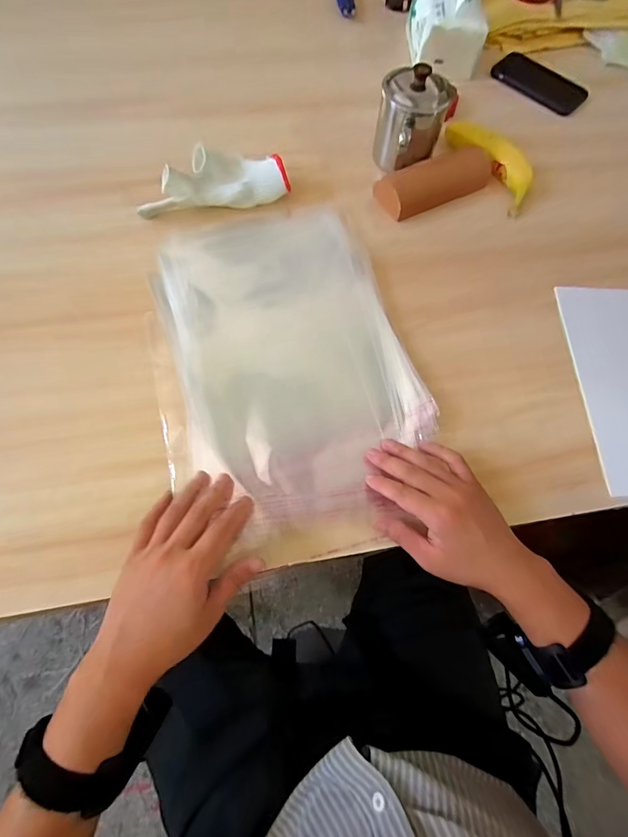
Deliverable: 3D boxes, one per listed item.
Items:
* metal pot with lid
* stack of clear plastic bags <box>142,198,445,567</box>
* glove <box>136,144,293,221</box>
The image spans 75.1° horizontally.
[{"bbox_3d":[0.126,-0.391,0.543,0.088,0.098,0.110,15,68,4],"label":"metal pot with lid"},{"bbox_3d":[-0.036,-0.066,0.460,0.270,0.016,0.418,-15,69,-8],"label":"stack of clear plastic bags"},{"bbox_3d":[-0.129,-0.299,0.521,0.192,0.050,0.062,-10,68,-6],"label":"glove"}]

